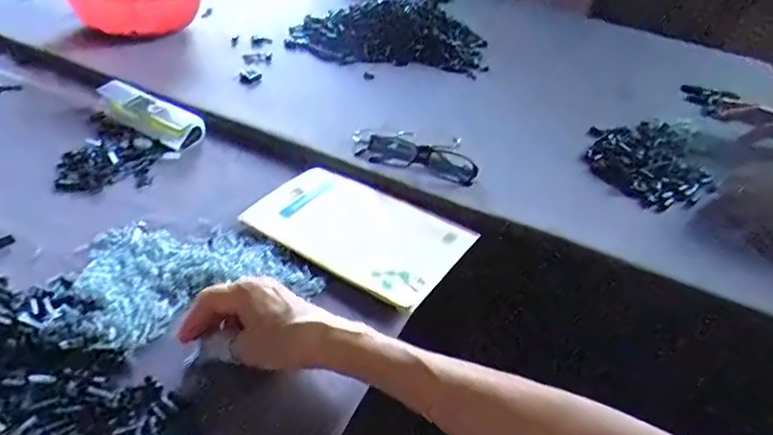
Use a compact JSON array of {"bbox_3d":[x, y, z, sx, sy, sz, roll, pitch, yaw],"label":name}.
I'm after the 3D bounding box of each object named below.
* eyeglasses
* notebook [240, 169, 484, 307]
[{"bbox_3d":[0.035,-0.079,0.649,0.152,0.031,0.062,16,38,12],"label":"eyeglasses"},{"bbox_3d":[-0.026,0.010,0.547,0.199,0.014,0.135,25,41,22],"label":"notebook"}]

